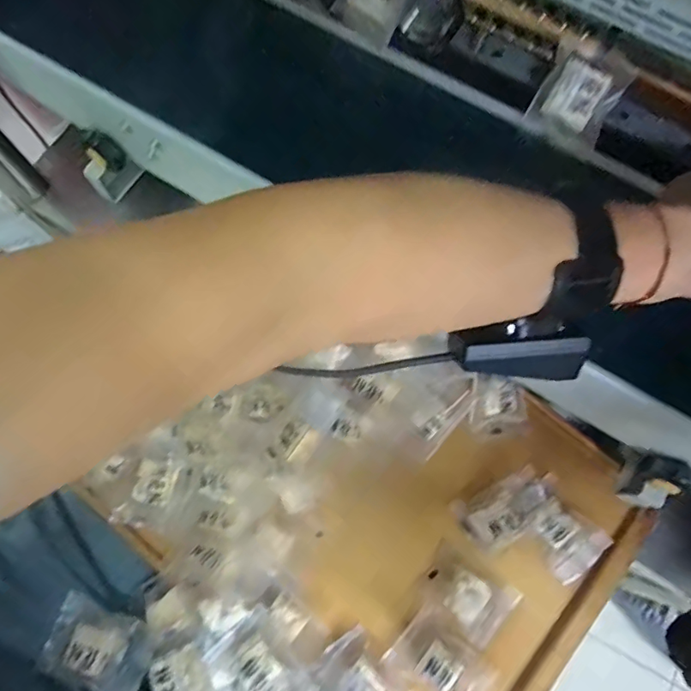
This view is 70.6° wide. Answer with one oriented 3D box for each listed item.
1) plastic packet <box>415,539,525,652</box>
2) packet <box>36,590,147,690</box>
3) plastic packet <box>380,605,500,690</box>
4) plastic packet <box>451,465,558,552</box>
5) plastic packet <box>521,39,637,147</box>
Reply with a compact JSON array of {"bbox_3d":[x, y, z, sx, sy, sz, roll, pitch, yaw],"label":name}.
[{"bbox_3d":[0.098,0.202,0.389,0.073,0.017,0.051,33,78,6],"label":"plastic packet"},{"bbox_3d":[-0.177,0.217,0.347,0.074,0.011,0.047,20,76,3],"label":"packet"},{"bbox_3d":[0.077,0.249,0.376,0.079,0.014,0.055,42,79,8],"label":"plastic packet"},{"bbox_3d":[0.137,0.132,0.405,0.084,0.026,0.042,-29,79,-8],"label":"plastic packet"},{"bbox_3d":[0.155,-0.168,0.326,0.051,0.016,0.060,29,119,5],"label":"plastic packet"}]

